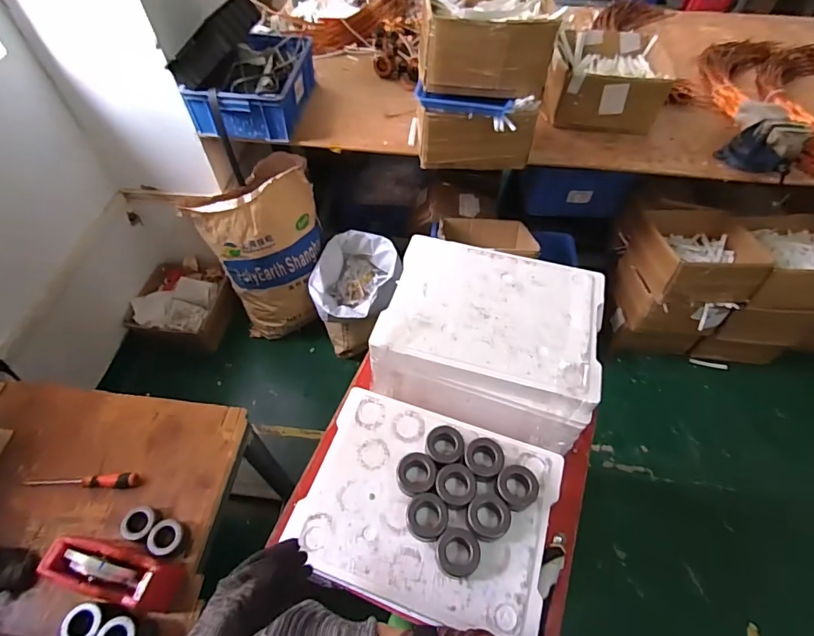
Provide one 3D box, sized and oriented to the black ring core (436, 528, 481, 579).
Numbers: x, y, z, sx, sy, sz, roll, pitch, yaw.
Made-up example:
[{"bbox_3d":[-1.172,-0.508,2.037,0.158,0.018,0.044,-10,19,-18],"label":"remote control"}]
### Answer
[{"bbox_3d":[0.073,0.333,0.615,0.062,0.035,0.057,0,55,-1],"label":"black ring core"}]

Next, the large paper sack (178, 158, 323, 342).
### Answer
[{"bbox_3d":[-0.515,-0.223,1.624,0.399,0.596,0.287,-11,56,-9],"label":"large paper sack"}]

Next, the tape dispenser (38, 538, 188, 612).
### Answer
[{"bbox_3d":[-0.489,0.429,0.731,0.201,0.105,0.077,12,55,7],"label":"tape dispenser"}]

